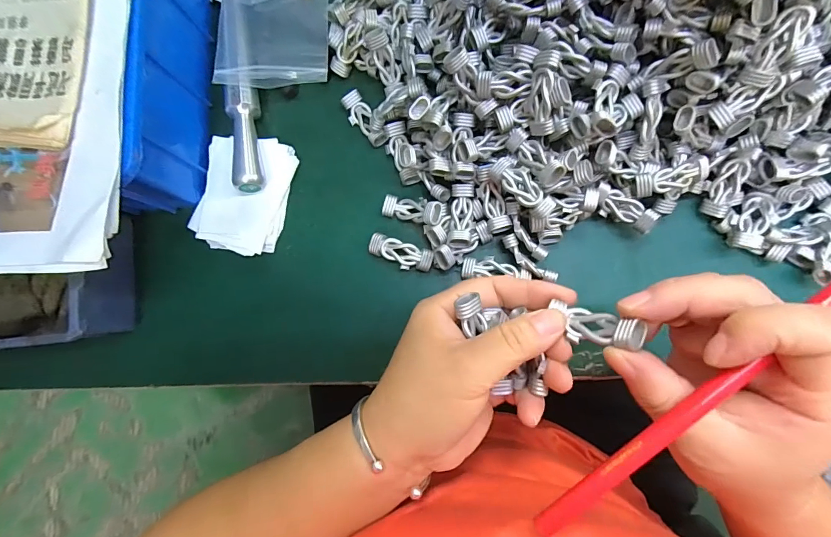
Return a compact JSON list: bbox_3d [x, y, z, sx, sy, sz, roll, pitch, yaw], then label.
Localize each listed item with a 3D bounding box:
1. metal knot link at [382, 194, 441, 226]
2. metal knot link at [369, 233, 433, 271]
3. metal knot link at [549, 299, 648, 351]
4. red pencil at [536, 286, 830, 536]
[{"bbox_3d":[-0.002,-0.041,0.267,0.042,0.012,0.016,14,85,28],"label":"metal knot link"},{"bbox_3d":[-0.011,-0.010,0.270,0.045,0.010,0.018,19,86,8],"label":"metal knot link"},{"bbox_3d":[0.084,0.028,0.179,0.011,0.039,0.017,24,85,-36],"label":"metal knot link"},{"bbox_3d":[0.114,0.054,0.152,0.165,0.007,0.008,-42,81,6],"label":"red pencil"}]

